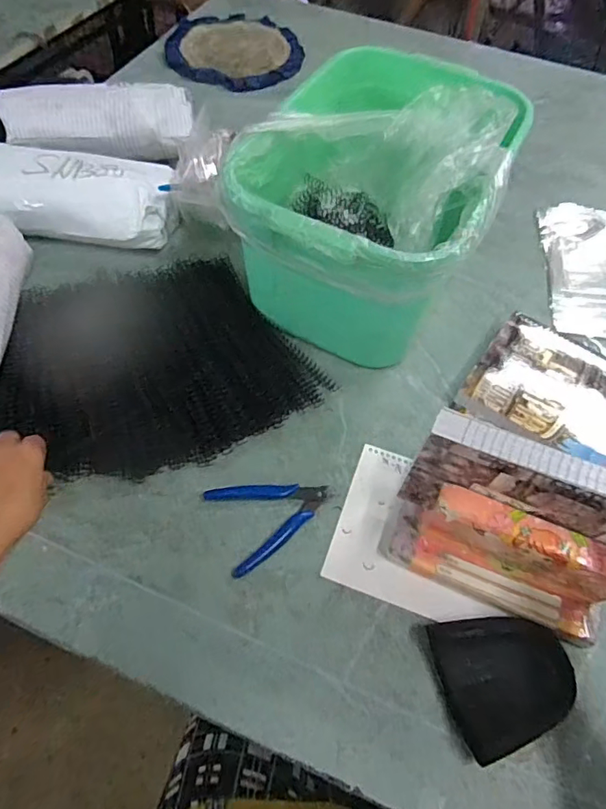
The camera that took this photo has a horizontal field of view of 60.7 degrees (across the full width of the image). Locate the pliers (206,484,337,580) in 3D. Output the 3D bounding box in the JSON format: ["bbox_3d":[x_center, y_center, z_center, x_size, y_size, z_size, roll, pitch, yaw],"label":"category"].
[{"bbox_3d":[-0.028,0.101,0.500,0.112,0.007,0.084,-22,62,-16],"label":"pliers"}]

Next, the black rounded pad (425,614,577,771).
[{"bbox_3d":[0.169,0.222,0.424,0.105,0.026,0.095,-11,60,-10],"label":"black rounded pad"}]

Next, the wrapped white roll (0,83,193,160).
[{"bbox_3d":[-0.284,-0.390,0.715,0.256,0.067,0.095,-4,59,-5],"label":"wrapped white roll"}]

